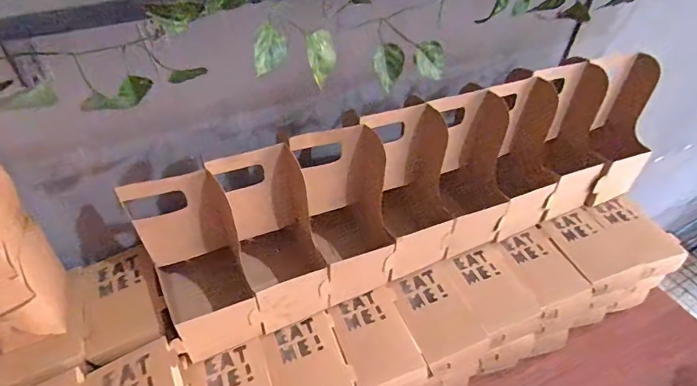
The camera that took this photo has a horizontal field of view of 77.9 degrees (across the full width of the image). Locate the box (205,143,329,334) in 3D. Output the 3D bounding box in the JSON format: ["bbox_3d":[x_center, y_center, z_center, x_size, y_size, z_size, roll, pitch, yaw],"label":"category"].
[{"bbox_3d":[-0.097,0.055,0.544,0.094,0.219,0.133,-20,48,-20],"label":"box"}]

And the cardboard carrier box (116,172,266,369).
[{"bbox_3d":[-0.180,0.081,0.516,0.097,0.210,0.138,-24,49,-24],"label":"cardboard carrier box"}]

